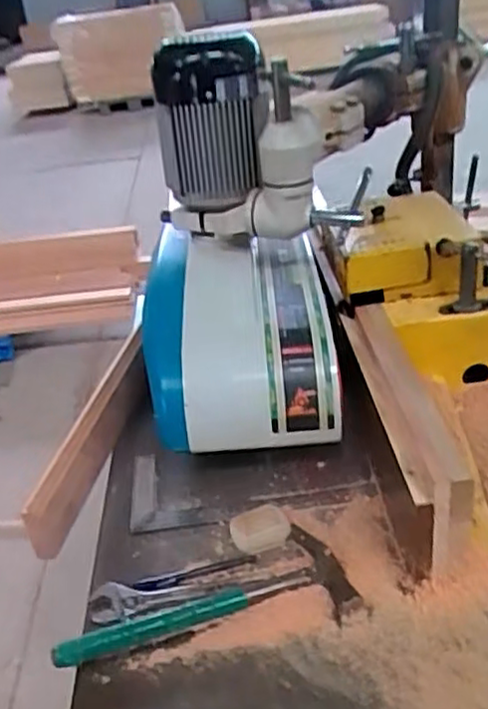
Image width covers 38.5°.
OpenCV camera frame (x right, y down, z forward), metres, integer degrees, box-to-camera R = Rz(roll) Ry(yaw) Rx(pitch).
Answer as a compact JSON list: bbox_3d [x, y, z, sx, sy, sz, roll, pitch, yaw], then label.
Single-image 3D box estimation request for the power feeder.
[{"bbox_3d":[-0.017,-0.154,0.896,0.251,0.392,0.396,-8,30,0],"label":"power feeder"}]

